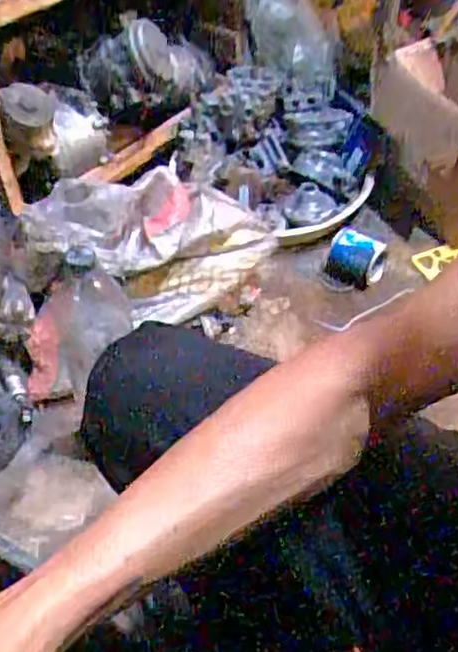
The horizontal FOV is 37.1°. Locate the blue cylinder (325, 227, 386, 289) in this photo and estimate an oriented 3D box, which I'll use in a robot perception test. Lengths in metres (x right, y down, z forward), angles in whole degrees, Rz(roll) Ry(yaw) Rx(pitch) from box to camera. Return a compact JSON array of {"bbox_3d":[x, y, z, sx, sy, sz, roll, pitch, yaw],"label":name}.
[{"bbox_3d":[0.211,-0.116,1.147,0.096,0.069,0.059,16,50,16],"label":"blue cylinder"}]

